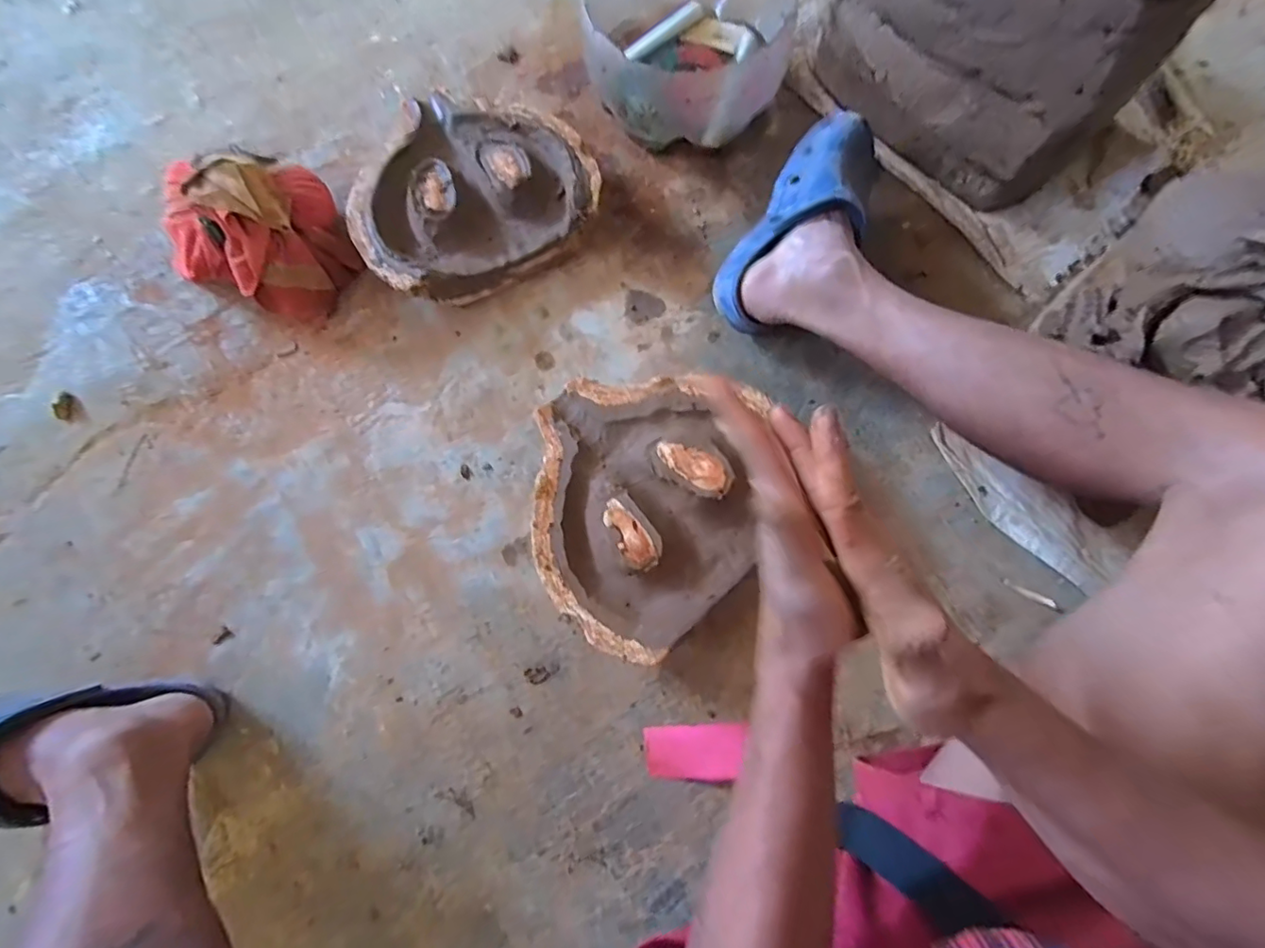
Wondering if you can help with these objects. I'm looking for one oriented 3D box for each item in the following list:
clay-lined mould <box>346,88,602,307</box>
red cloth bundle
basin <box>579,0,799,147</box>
[{"bbox_3d":[-0.193,-0.335,0.650,0.268,0.065,0.244,-27,77,-6],"label":"clay-lined mould"},{"bbox_3d":[-0.414,-0.267,0.604,0.172,0.128,0.158,0,76,0],"label":"red cloth bundle"},{"bbox_3d":[0.065,-0.518,0.649,0.228,0.095,0.234,-1,76,2],"label":"basin"}]

